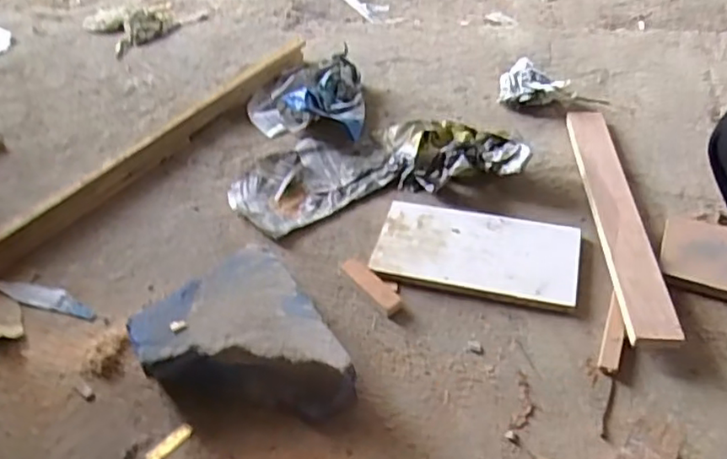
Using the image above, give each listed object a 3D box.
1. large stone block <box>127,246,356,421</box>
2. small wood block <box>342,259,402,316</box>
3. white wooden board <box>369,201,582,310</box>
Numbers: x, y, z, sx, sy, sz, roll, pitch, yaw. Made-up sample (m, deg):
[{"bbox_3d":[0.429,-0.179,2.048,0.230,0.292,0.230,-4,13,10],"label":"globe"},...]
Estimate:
[{"bbox_3d":[-0.146,0.150,0.737,0.194,0.076,0.228,-28,51,-18],"label":"large stone block"},{"bbox_3d":[0.010,0.074,0.827,0.026,0.020,0.102,-35,53,-24],"label":"small wood block"},{"bbox_3d":[0.156,0.030,0.855,0.268,0.017,0.143,9,49,14],"label":"white wooden board"}]

